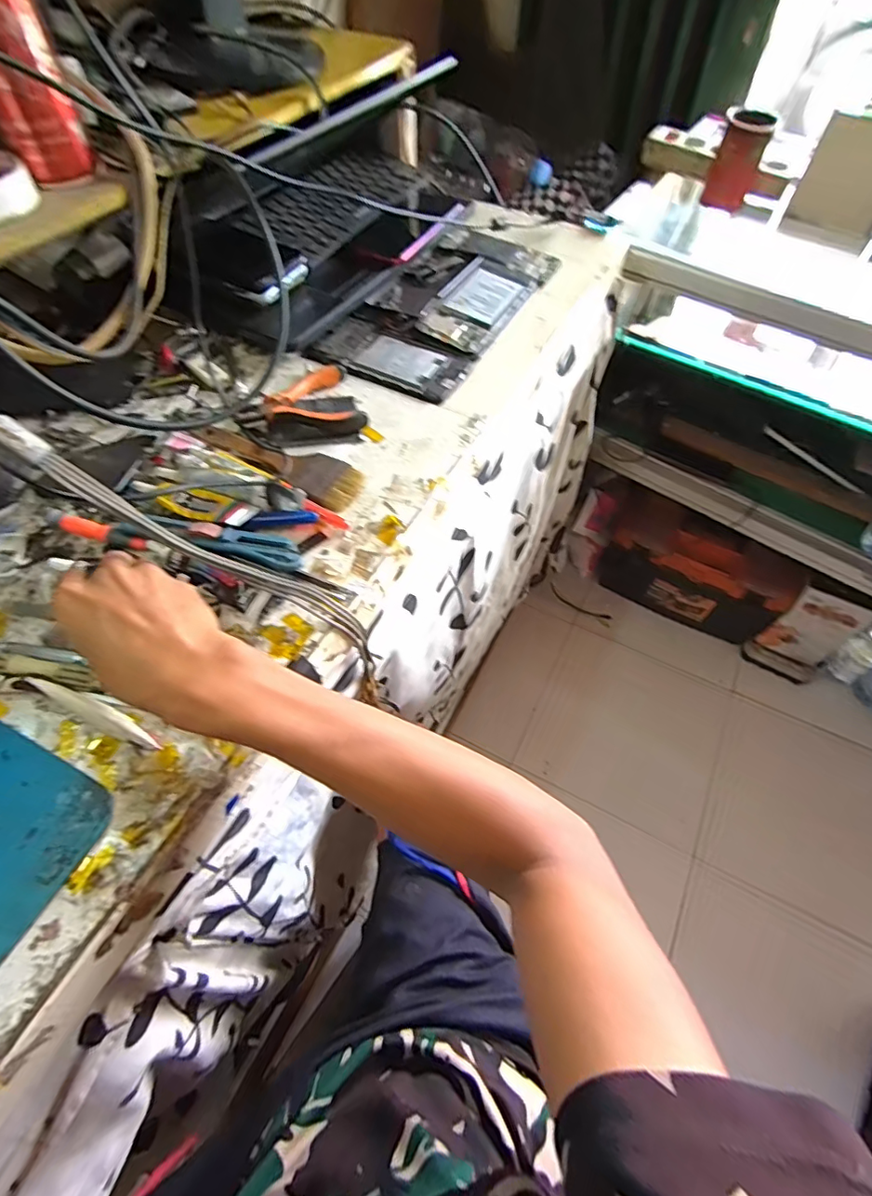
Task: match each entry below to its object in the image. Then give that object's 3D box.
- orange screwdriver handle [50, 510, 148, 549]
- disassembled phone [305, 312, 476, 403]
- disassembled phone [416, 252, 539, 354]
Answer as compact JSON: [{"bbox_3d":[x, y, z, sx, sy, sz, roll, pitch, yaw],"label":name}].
[{"bbox_3d":[-0.259,-0.051,0.409,0.077,0.016,0.015,17,59,11],"label":"orange screwdriver handle"},{"bbox_3d":[-0.046,-0.243,0.538,0.155,0.010,0.074,25,61,15],"label":"disassembled phone"},{"bbox_3d":[0.046,-0.322,0.578,0.079,0.016,0.150,25,61,15],"label":"disassembled phone"}]

